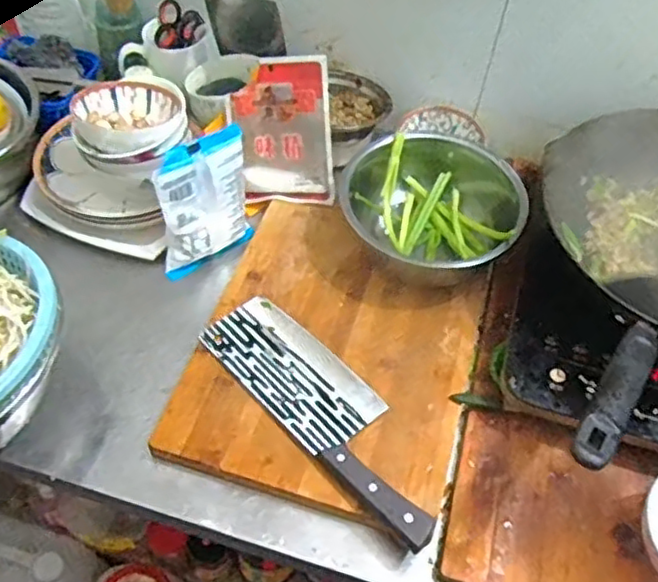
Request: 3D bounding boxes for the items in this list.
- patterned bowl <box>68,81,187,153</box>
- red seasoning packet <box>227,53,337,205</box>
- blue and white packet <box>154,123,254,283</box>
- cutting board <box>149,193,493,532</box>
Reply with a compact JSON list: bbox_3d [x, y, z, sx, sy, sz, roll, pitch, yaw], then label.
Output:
[{"bbox_3d":[-0.227,-0.195,0.748,0.117,0.042,0.110,2,52,-3],"label":"patterned bowl"},{"bbox_3d":[-0.054,-0.191,0.806,0.113,0.169,0.026,-6,19,0],"label":"red seasoning packet"},{"bbox_3d":[-0.138,-0.097,0.757,0.115,0.151,0.027,-33,45,-27],"label":"blue and white packet"},{"bbox_3d":[0.014,0.058,0.709,0.277,0.024,0.340,16,53,8],"label":"cutting board"}]

